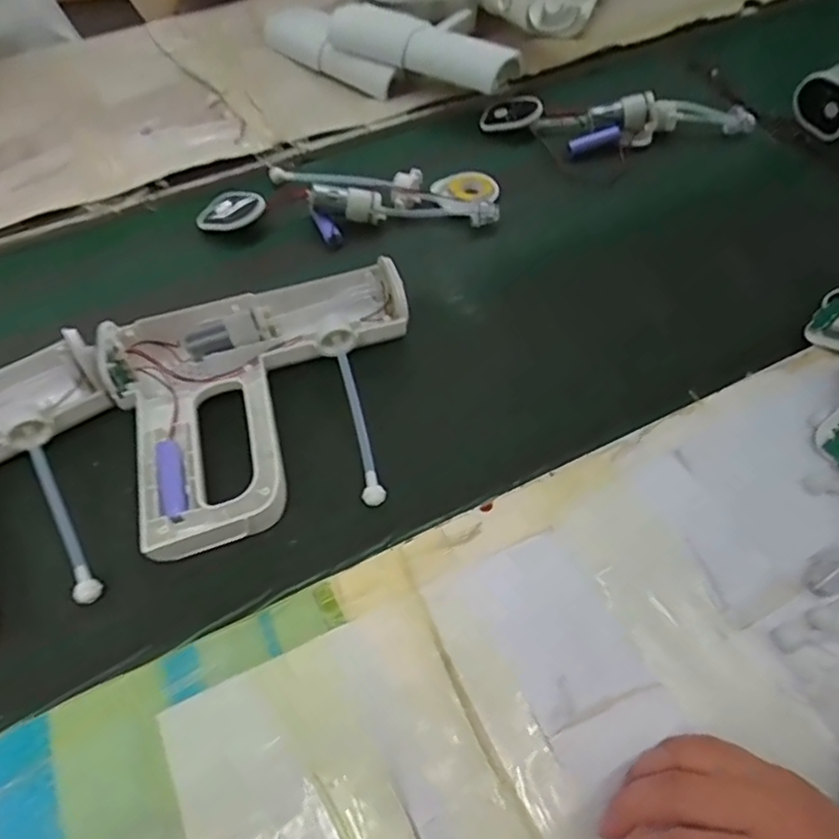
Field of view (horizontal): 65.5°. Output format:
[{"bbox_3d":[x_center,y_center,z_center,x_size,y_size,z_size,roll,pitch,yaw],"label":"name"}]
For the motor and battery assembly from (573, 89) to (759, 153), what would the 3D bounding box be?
[{"bbox_3d":[0.228,-0.283,0.619,0.167,0.045,0.043,-1,57,-1],"label":"motor and battery assembly"}]

